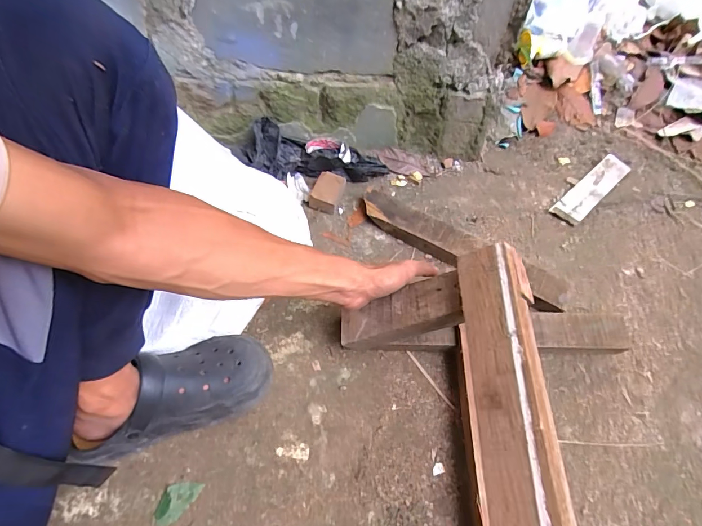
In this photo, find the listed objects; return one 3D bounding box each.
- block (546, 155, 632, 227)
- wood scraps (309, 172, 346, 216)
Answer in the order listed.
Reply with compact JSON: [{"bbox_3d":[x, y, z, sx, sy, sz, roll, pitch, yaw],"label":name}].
[{"bbox_3d":[0.502,-0.155,0.809,0.225,0.018,0.058,-37,67,-21],"label":"block"},{"bbox_3d":[-0.046,-0.138,0.755,0.060,0.036,0.080,17,60,8],"label":"wood scraps"}]

